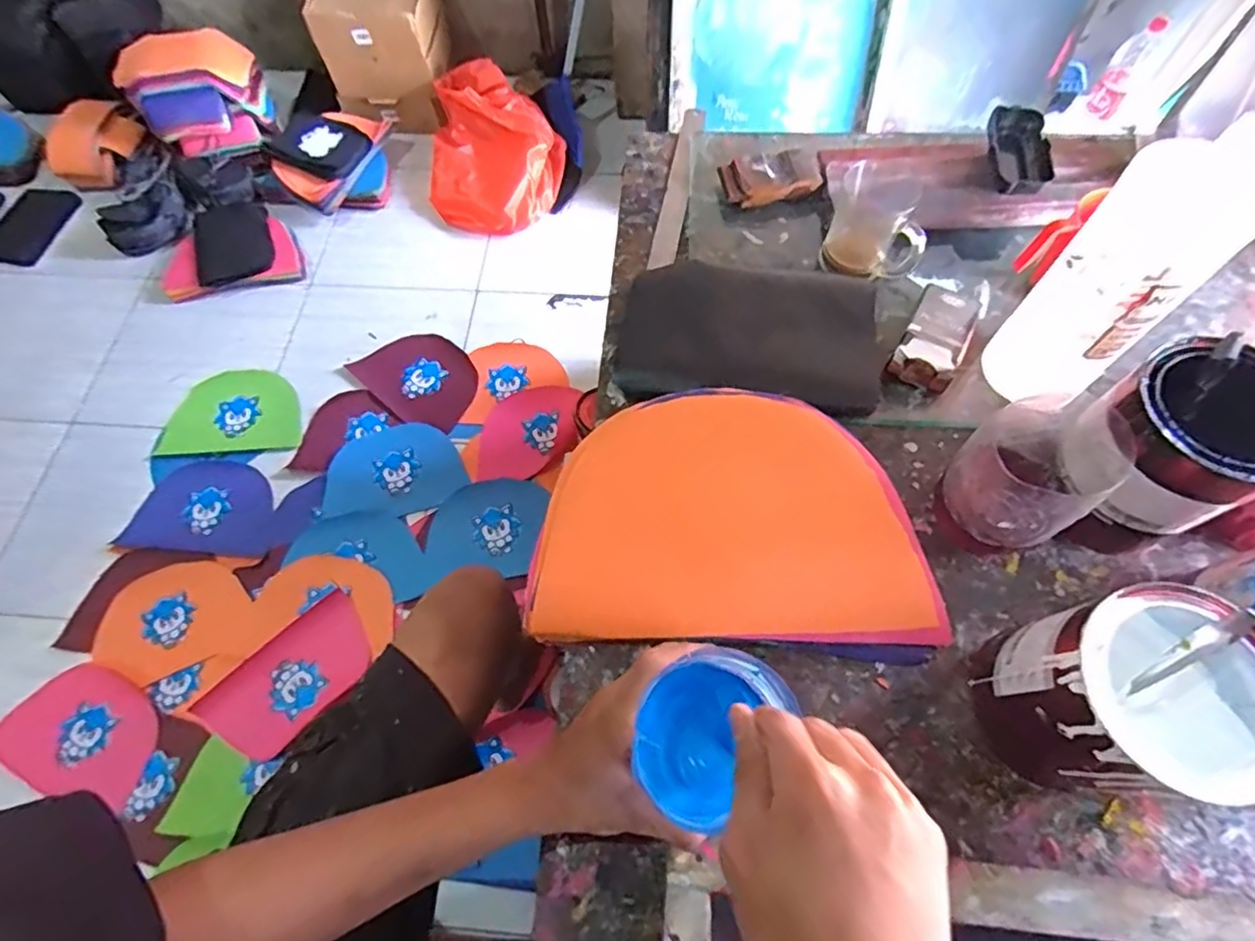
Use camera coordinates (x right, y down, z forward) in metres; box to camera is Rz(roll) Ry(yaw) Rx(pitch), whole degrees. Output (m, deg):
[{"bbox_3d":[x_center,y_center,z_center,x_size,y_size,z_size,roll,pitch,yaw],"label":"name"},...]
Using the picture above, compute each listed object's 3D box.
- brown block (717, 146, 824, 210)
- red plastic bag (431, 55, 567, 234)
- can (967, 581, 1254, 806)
[{"bbox_3d":[0.153,-0.311,0.667,0.101,0.033,0.054,-10,65,-4],"label":"brown block"},{"bbox_3d":[-0.328,-0.750,1.472,0.309,0.231,0.305,23,67,12],"label":"red plastic bag"},{"bbox_3d":[0.307,0.142,0.391,0.120,0.136,0.109,-21,66,-9],"label":"can"}]

